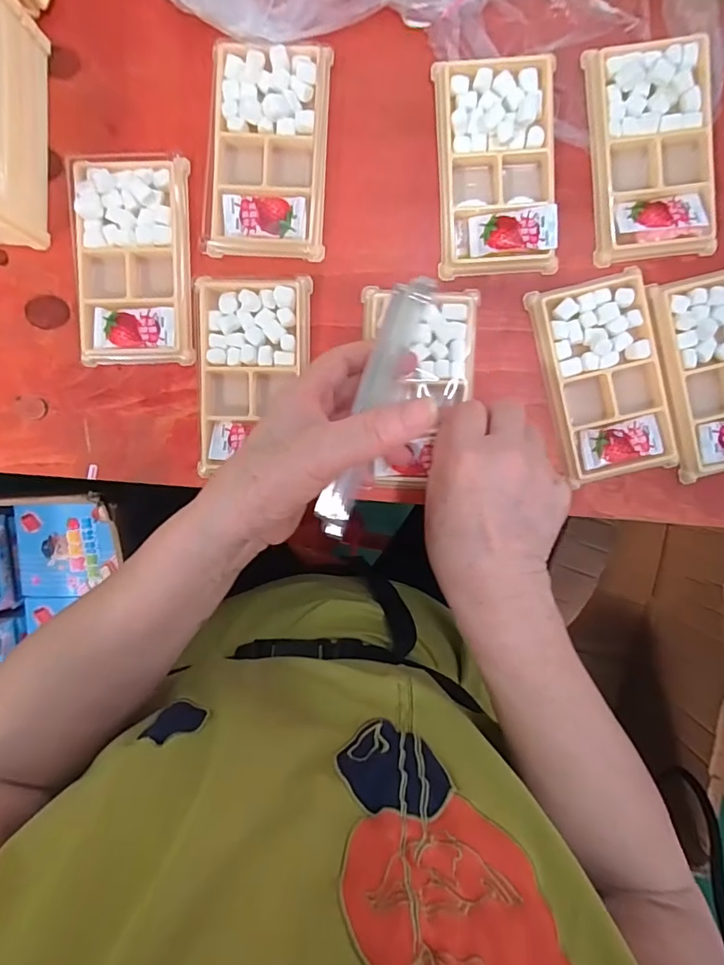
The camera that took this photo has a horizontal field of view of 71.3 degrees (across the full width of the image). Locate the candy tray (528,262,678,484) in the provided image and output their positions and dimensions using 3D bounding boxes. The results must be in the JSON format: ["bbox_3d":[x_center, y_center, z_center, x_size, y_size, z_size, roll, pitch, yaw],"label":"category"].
[{"bbox_3d":[0.168,-0.071,0.346,0.078,0.011,0.135,-15,94,2],"label":"candy tray"}]

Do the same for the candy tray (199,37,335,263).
[{"bbox_3d":[-0.063,-0.223,0.342,0.079,0.017,0.133,4,94,1],"label":"candy tray"}]

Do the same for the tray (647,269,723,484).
[{"bbox_3d":[0.247,-0.075,0.343,0.080,0.013,0.135,-12,94,2],"label":"tray"}]

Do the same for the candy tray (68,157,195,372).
[{"bbox_3d":[-0.158,-0.151,0.346,0.077,0.012,0.136,-2,94,1],"label":"candy tray"}]

